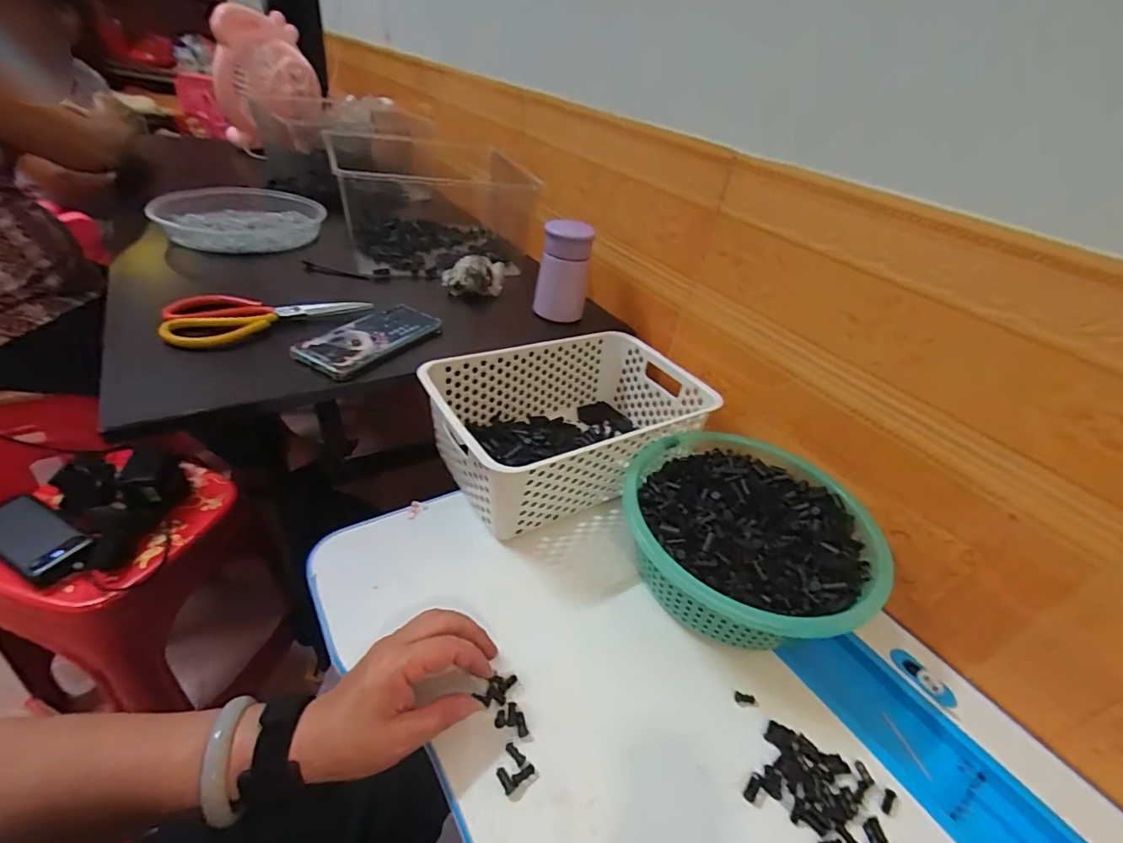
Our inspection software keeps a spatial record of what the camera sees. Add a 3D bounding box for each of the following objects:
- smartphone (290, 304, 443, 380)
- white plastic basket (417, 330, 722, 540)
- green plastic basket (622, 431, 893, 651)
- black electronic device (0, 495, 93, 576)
[{"bbox_3d":[-0.217,-0.097,0.570,0.078,0.016,0.157,27,40,21],"label":"smartphone"},{"bbox_3d":[0.011,-0.001,0.588,0.307,0.106,0.205,-16,42,-28],"label":"white plastic basket"},{"bbox_3d":[0.177,0.113,0.485,0.229,0.087,0.229,4,38,-3],"label":"green plastic basket"},{"bbox_3d":[-0.697,0.146,0.642,0.157,0.019,0.068,23,38,16],"label":"black electronic device"}]

